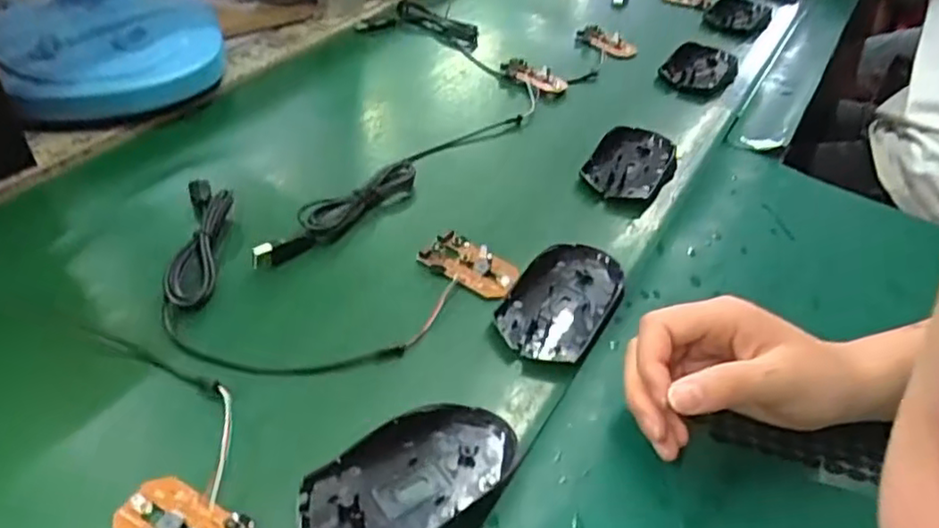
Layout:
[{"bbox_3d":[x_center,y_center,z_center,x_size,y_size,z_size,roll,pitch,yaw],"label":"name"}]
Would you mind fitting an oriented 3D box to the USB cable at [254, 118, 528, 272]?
[{"bbox_3d":[-0.054,-0.071,0.522,0.030,0.021,0.280,31,47,24],"label":"USB cable"}]

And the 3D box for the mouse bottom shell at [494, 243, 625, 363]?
[{"bbox_3d":[0.066,0.019,0.437,0.061,0.016,0.111,28,46,21],"label":"mouse bottom shell"}]

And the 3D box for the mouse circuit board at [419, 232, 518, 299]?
[{"bbox_3d":[0.001,0.000,0.458,0.066,0.016,0.035,25,45,18],"label":"mouse circuit board"}]

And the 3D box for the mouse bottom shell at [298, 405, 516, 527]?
[{"bbox_3d":[-0.031,0.107,0.332,0.110,0.014,0.060,-26,52,-32],"label":"mouse bottom shell"}]

